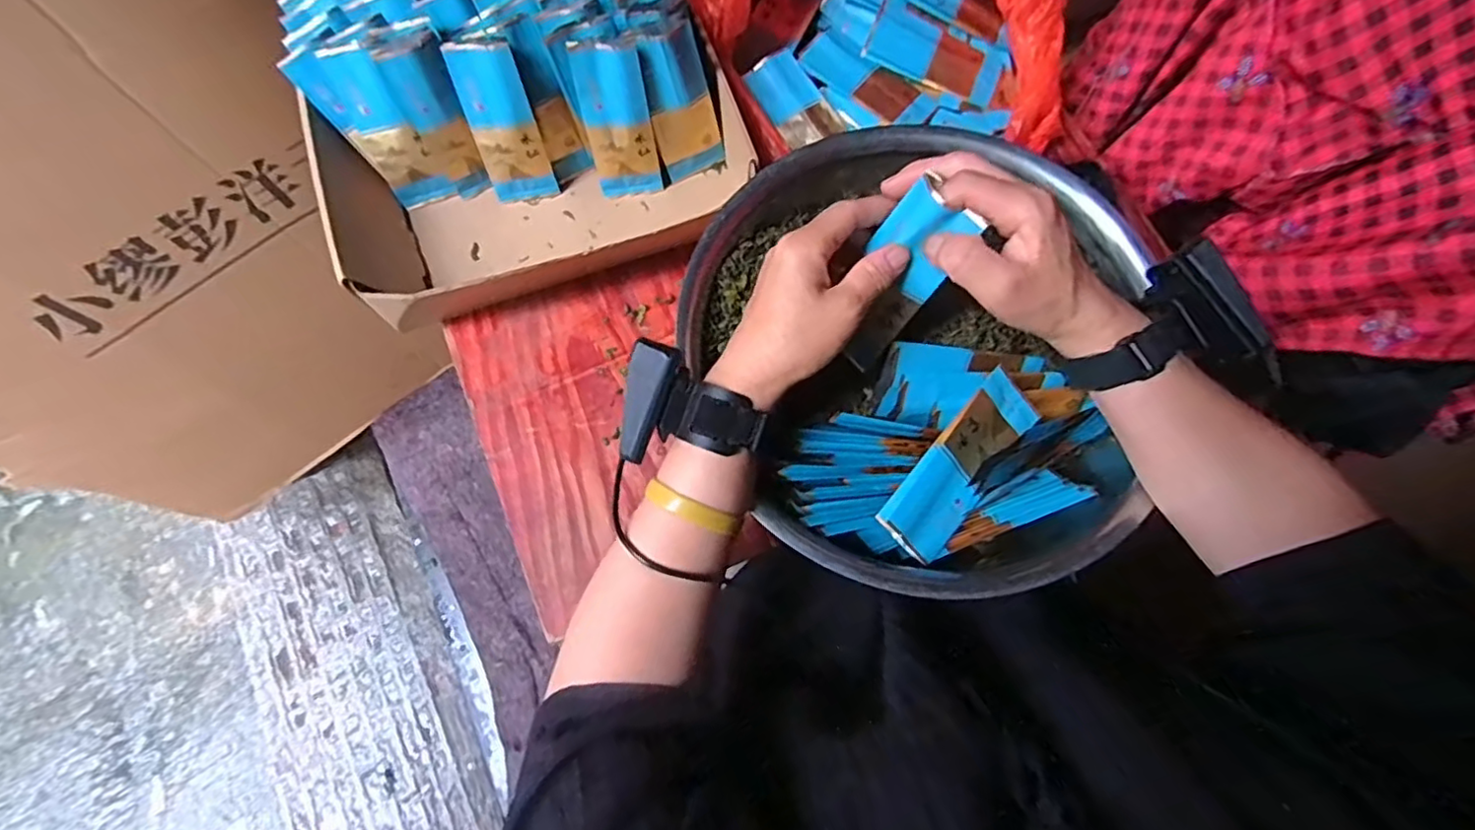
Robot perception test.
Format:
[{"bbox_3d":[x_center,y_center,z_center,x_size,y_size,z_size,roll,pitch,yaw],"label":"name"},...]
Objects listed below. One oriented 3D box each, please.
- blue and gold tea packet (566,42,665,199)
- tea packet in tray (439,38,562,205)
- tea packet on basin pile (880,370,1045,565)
[{"bbox_3d":[-0.097,-0.239,0.518,0.054,0.124,0.012,-7,55,0],"label":"blue and gold tea packet"},{"bbox_3d":[-0.193,-0.236,0.519,0.055,0.127,0.008,-4,49,4],"label":"tea packet in tray"},{"bbox_3d":[0.146,0.033,0.406,0.051,0.012,0.129,41,82,-22],"label":"tea packet on basin pile"}]

